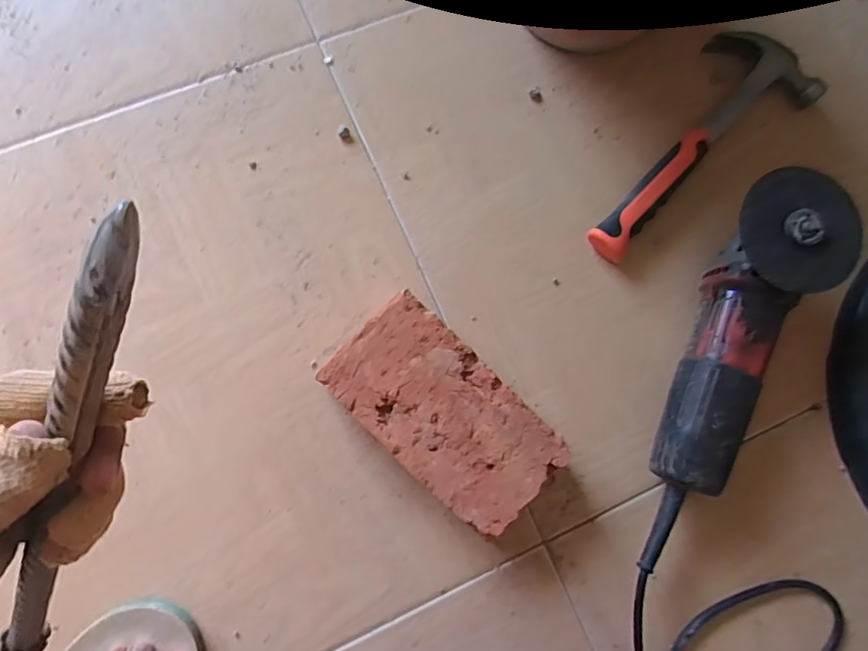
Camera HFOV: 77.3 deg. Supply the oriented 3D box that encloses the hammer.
[{"bbox_3d":[0.233,-0.165,0.497,0.262,0.025,0.101,-44,86,-9],"label":"hammer"}]

